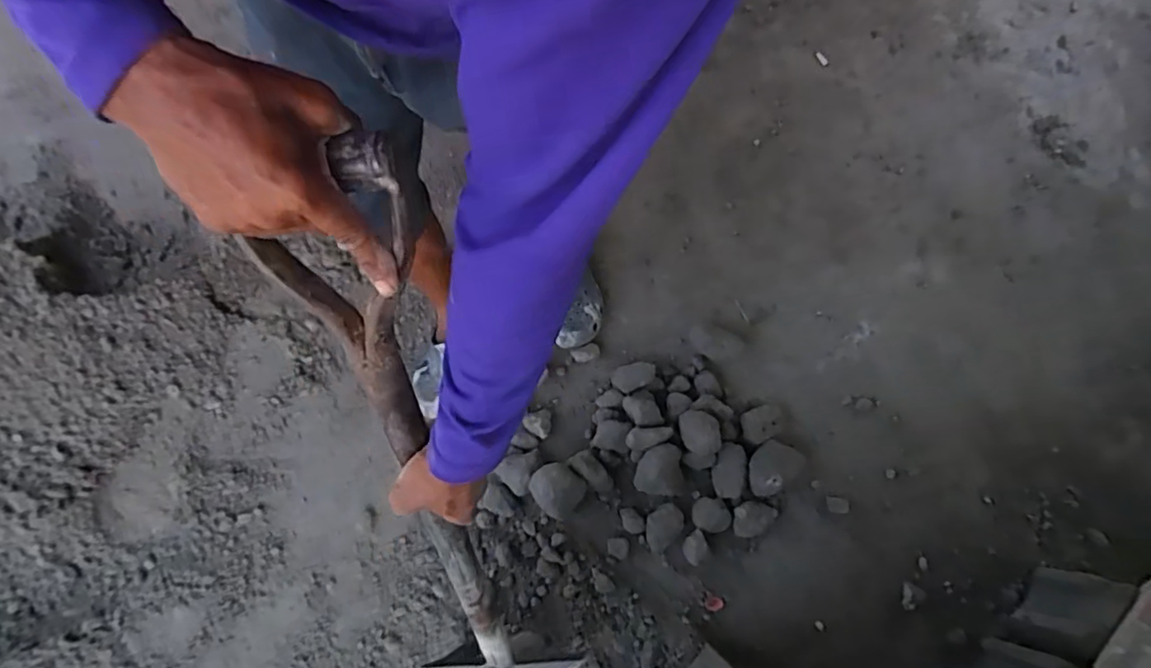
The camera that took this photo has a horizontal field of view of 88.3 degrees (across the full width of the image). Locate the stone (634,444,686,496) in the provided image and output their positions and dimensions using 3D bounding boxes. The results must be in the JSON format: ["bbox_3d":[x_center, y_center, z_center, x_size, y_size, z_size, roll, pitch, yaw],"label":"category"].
[{"bbox_3d":[0.154,0.254,1.088,0.093,0.060,0.089,0,74,-1],"label":"stone"}]

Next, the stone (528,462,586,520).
[{"bbox_3d":[-0.033,0.270,1.037,0.082,0.078,0.089,-2,75,-4],"label":"stone"}]

